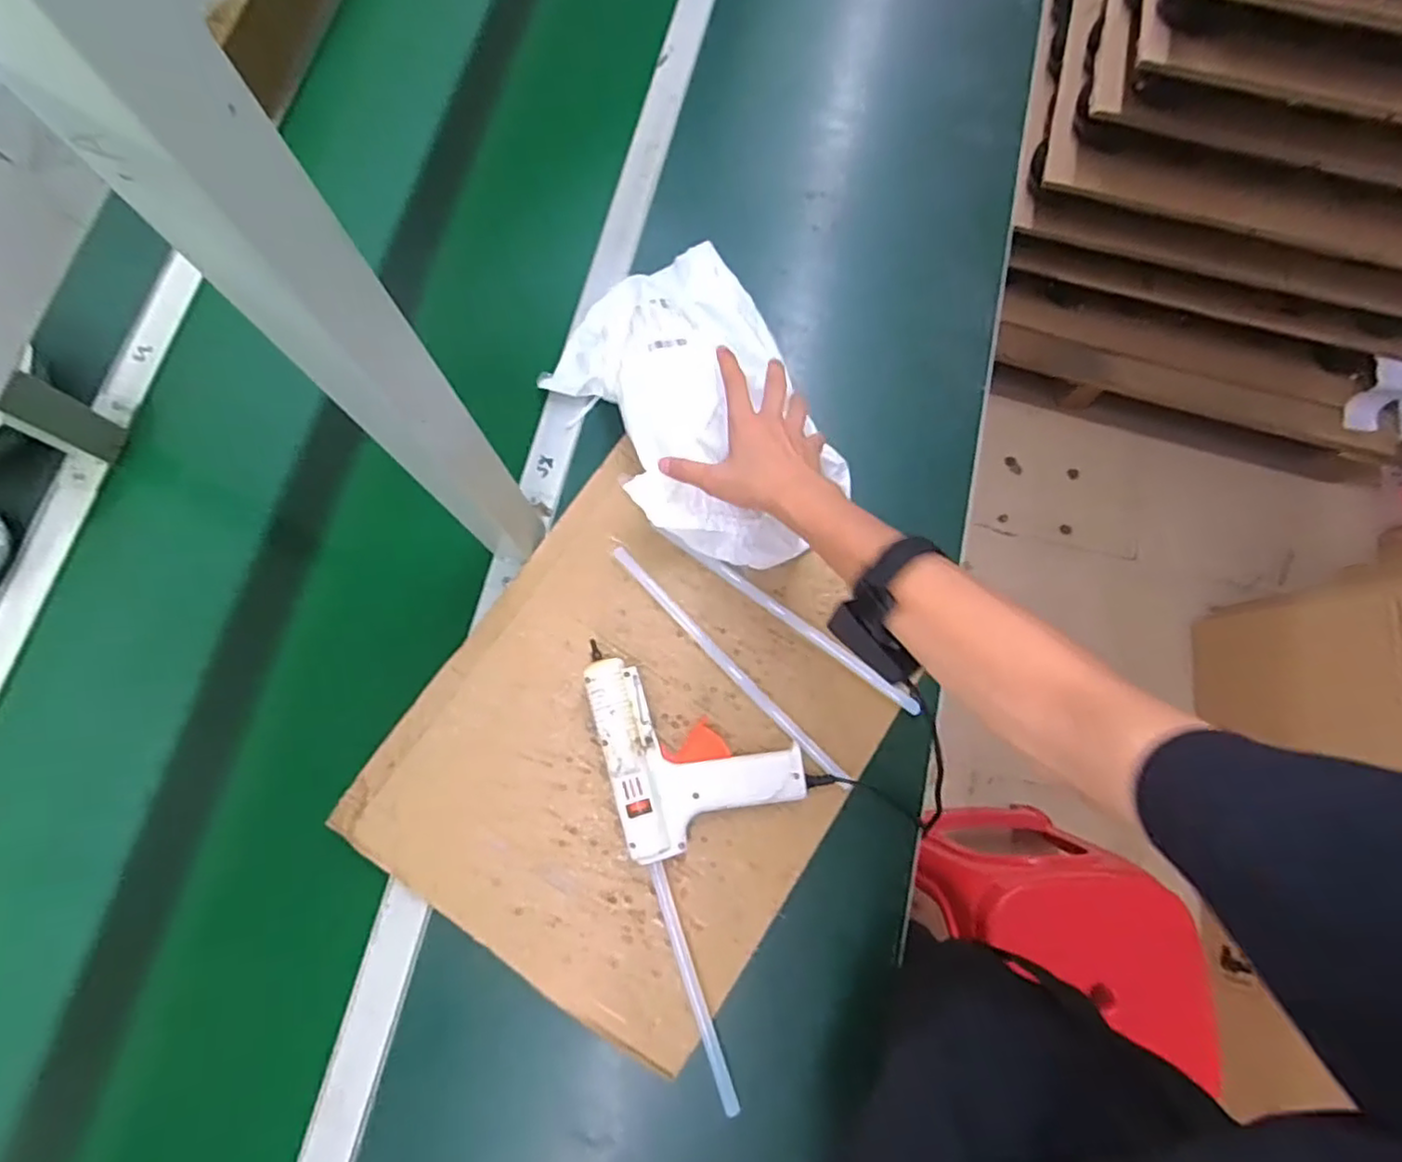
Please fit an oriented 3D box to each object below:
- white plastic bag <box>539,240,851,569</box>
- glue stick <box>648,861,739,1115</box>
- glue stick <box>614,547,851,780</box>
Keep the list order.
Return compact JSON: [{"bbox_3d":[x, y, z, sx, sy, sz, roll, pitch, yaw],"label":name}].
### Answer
[{"bbox_3d":[0.004,-0.172,0.643,0.219,0.075,0.313,-35,80,-6],"label":"white plastic bag"},{"bbox_3d":[-0.006,0.333,0.562,0.013,0.015,0.197,-18,76,-5],"label":"glue stick"},{"bbox_3d":[0.024,0.078,0.619,0.015,0.015,0.294,-44,81,-8],"label":"glue stick"}]

